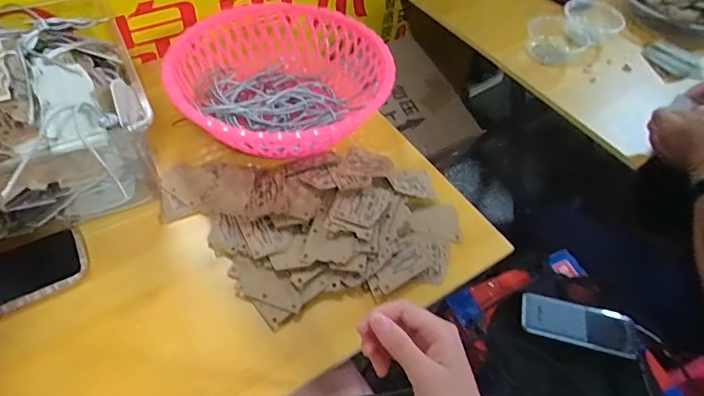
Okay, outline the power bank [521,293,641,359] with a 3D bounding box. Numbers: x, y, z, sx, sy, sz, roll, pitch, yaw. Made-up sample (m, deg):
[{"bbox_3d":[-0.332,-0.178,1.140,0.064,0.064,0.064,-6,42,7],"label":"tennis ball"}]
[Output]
[{"bbox_3d":[0.271,0.150,0.546,0.134,0.013,0.050,16,52,8],"label":"power bank"}]

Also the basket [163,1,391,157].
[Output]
[{"bbox_3d":[-0.101,-0.170,0.665,0.290,0.083,0.289,3,51,-3],"label":"basket"}]

